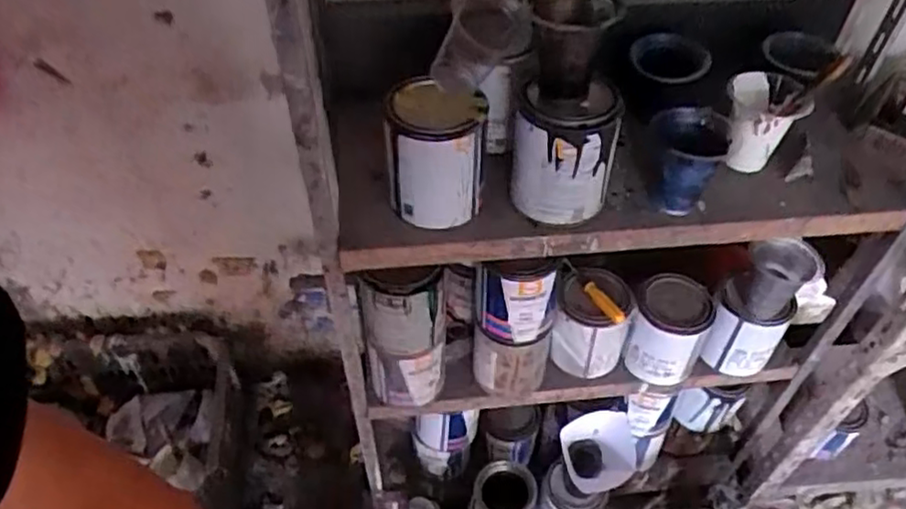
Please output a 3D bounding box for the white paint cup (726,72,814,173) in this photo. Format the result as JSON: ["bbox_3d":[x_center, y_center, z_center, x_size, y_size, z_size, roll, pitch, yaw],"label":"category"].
[{"bbox_3d":[0.372,-0.157,0.820,0.080,0.097,0.075,0,48,0],"label":"white paint cup"}]

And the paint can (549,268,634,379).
[{"bbox_3d":[0.205,0.107,1.010,0.110,0.138,0.098,9,49,7],"label":"paint can"}]

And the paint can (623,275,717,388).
[{"bbox_3d":[0.318,0.110,1.002,0.103,0.129,0.108,0,48,0],"label":"paint can"}]

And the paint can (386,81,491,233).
[{"bbox_3d":[-0.021,-0.112,0.749,0.103,0.137,0.098,0,49,0],"label":"paint can"}]

